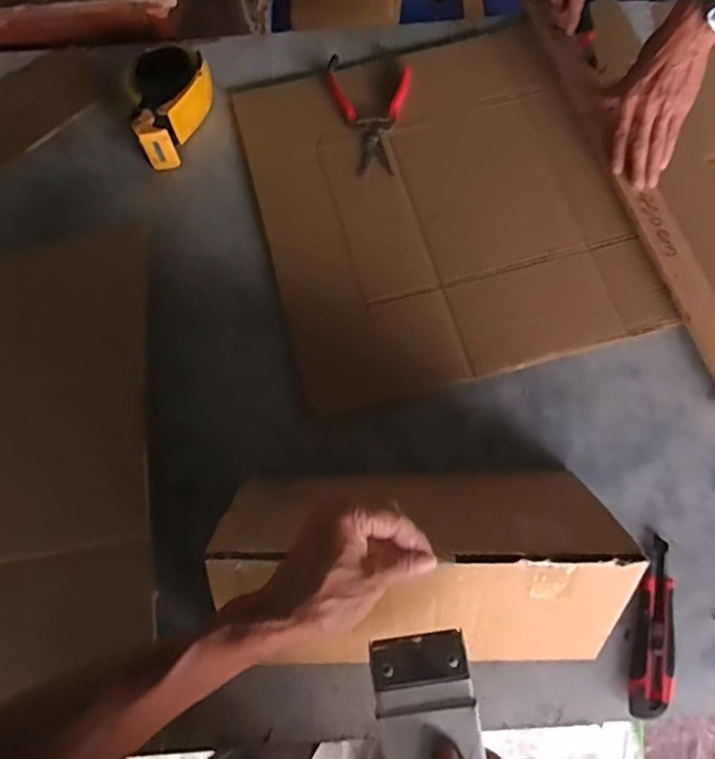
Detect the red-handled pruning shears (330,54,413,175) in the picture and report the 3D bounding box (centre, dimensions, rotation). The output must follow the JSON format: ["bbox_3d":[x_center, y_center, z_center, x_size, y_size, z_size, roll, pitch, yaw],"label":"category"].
[{"bbox_3d":[0.013,-0.363,0.839,0.112,0.026,0.163,3,72,2],"label":"red-handled pruning shears"}]

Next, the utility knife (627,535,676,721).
[{"bbox_3d":[0.311,0.256,0.635,0.042,0.017,0.176,12,73,5],"label":"utility knife"}]

